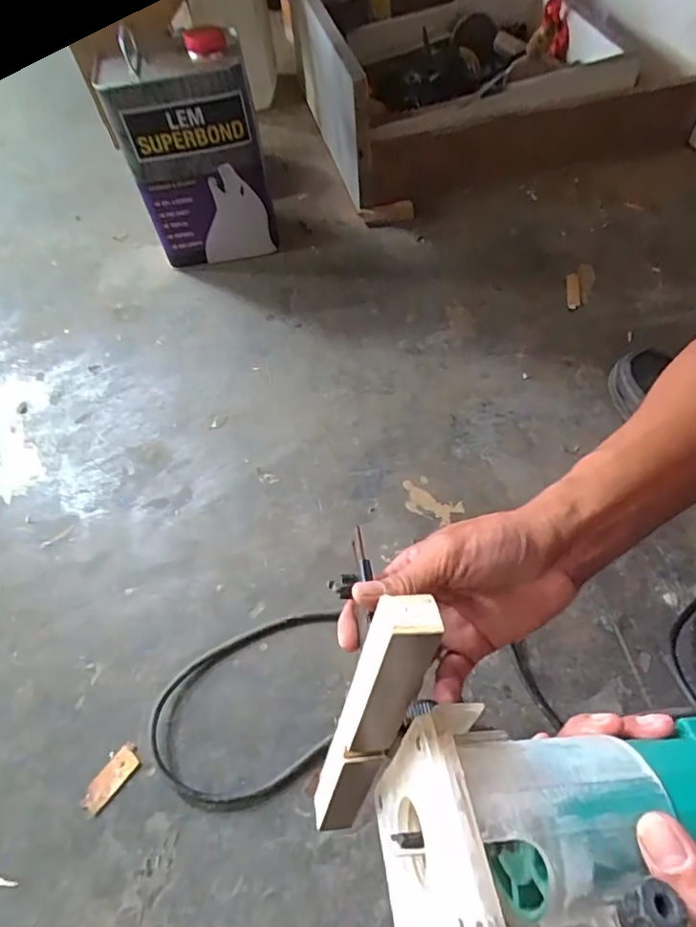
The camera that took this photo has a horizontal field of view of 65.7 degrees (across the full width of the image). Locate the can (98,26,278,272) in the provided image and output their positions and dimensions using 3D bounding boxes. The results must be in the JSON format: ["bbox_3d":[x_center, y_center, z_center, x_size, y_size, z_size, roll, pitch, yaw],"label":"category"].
[{"bbox_3d":[-0.196,-0.401,0.714,0.174,0.256,0.097,-9,58,-1],"label":"can"}]

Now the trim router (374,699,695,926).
[{"bbox_3d":[0.119,0.158,0.243,0.192,0.081,0.088,-1,57,-10],"label":"trim router"}]

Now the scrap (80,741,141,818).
[{"bbox_3d":[-0.200,0.266,0.454,0.022,0.004,0.057,33,66,22],"label":"scrap"}]

